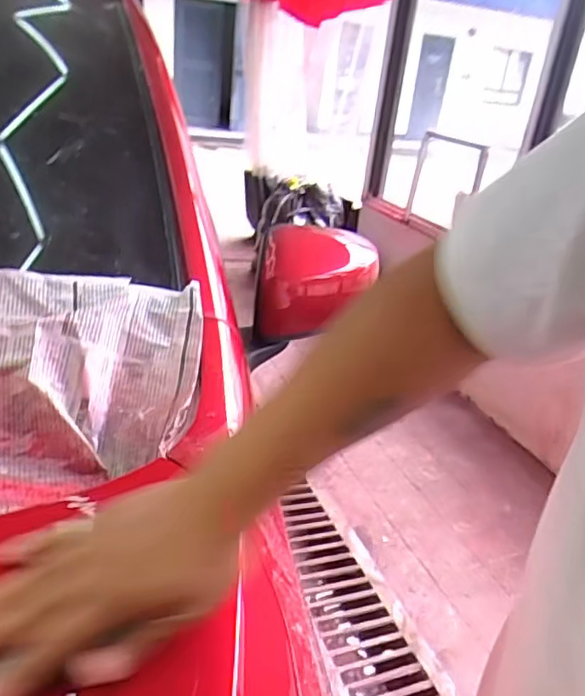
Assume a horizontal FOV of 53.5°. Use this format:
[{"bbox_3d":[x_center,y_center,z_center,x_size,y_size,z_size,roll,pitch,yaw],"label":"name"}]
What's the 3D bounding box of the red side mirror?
[{"bbox_3d":[0.031,-0.097,0.864,0.225,0.138,0.120,-16,34,-38],"label":"red side mirror"}]

